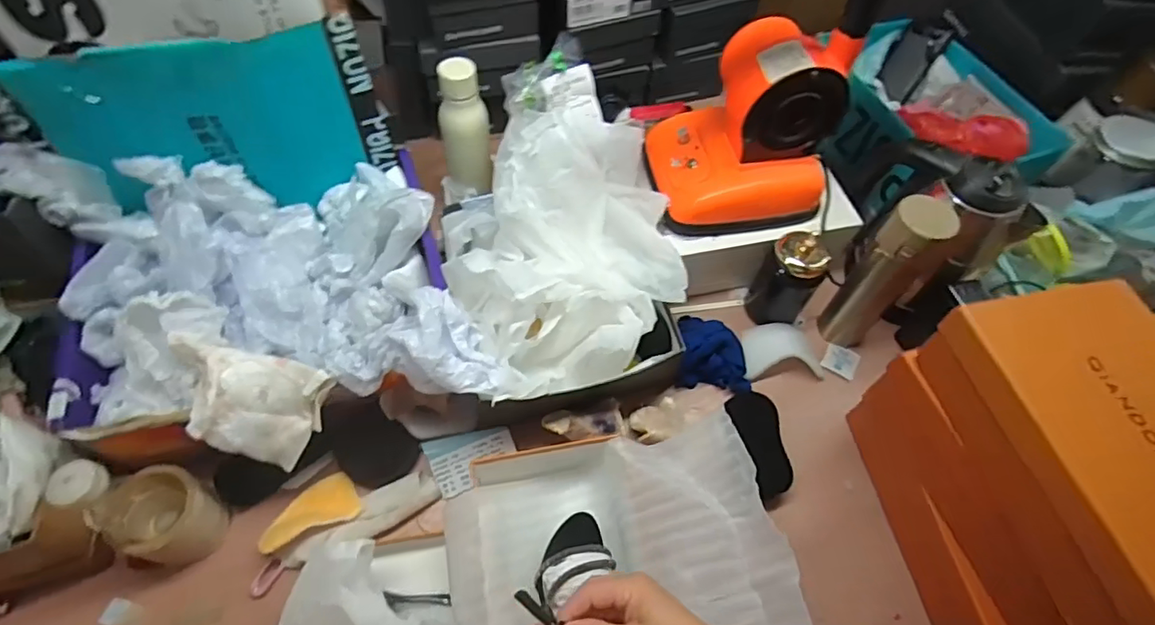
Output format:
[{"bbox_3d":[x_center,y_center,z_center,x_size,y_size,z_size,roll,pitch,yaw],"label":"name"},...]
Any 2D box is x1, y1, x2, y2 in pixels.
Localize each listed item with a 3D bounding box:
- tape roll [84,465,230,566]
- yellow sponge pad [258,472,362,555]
[{"bbox_3d":[-0.445,0.216,0.603,0.097,0.096,0.086,22,61,11],"label":"tape roll"},{"bbox_3d":[-0.305,0.225,0.640,0.100,0.034,0.060,-23,63,-15],"label":"yellow sponge pad"}]

